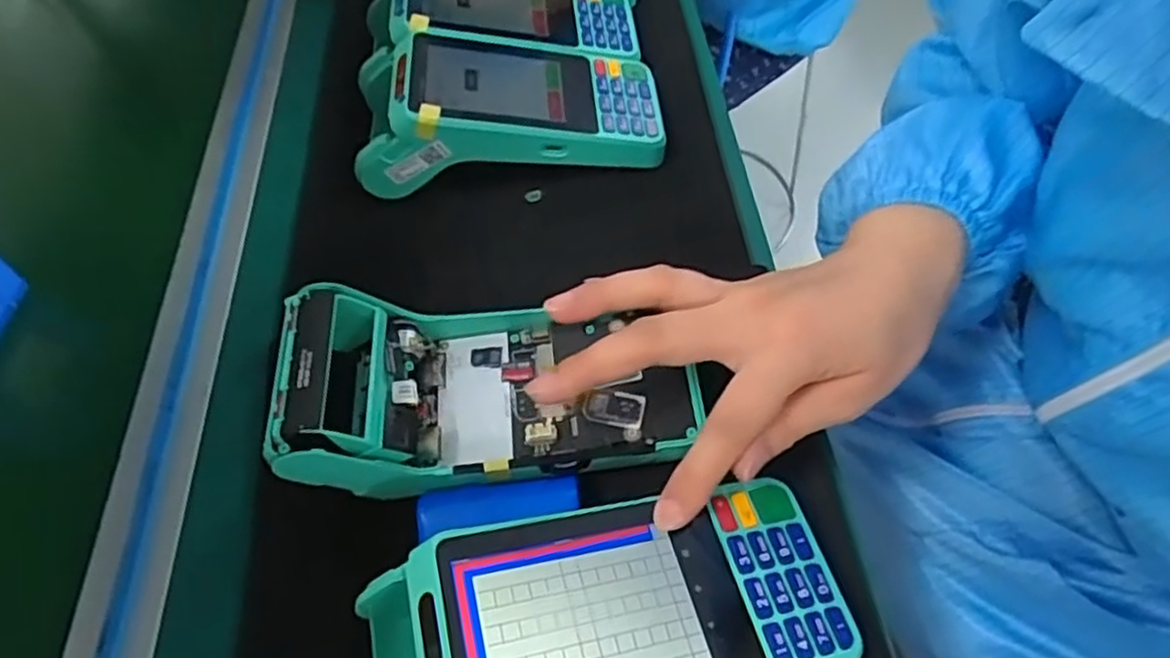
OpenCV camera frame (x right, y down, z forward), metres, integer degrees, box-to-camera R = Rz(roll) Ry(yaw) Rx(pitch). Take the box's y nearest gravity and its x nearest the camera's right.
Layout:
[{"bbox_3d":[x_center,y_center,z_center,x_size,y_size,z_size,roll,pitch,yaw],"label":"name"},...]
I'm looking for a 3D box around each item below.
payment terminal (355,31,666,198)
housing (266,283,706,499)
[{"bbox_3d":[-0.044,-0.125,0.419,0.170,0.072,0.078,-6,57,2],"label":"payment terminal"},{"bbox_3d":[-0.037,0.020,0.300,0.160,0.059,0.077,-6,55,-2],"label":"housing"}]

